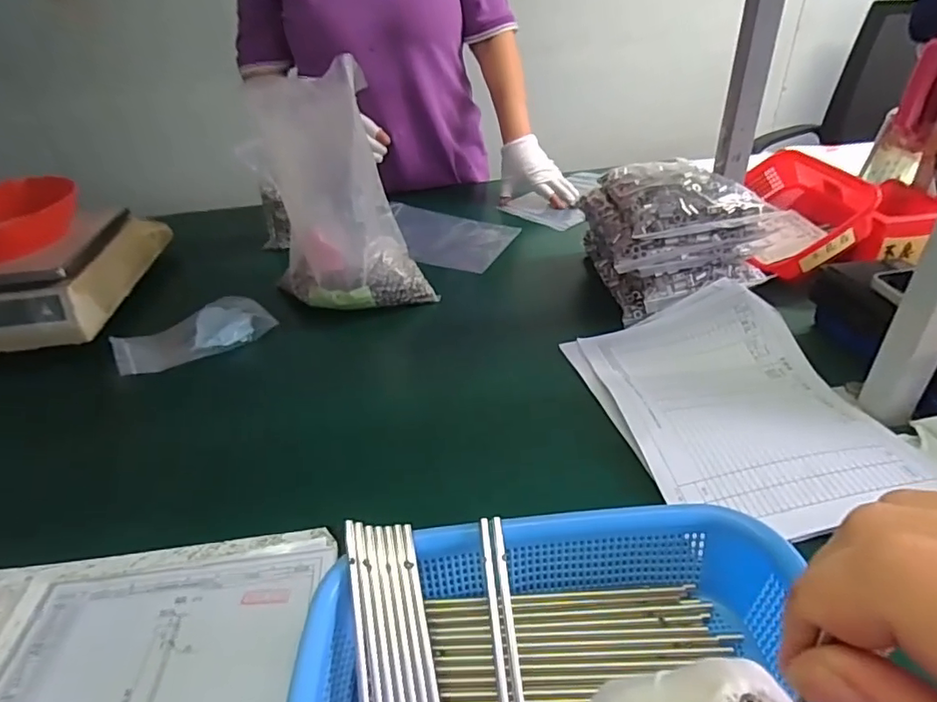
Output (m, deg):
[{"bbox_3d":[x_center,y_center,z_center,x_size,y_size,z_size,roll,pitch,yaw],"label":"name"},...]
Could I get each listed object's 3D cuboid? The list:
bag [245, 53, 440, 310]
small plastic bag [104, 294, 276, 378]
[{"bbox_3d":[-0.168,-0.198,0.711,0.194,0.269,0.121,-9,35,-7],"label":"bag"},{"bbox_3d":[-0.347,-0.022,0.694,0.177,0.031,0.094,-28,41,-30],"label":"small plastic bag"}]

